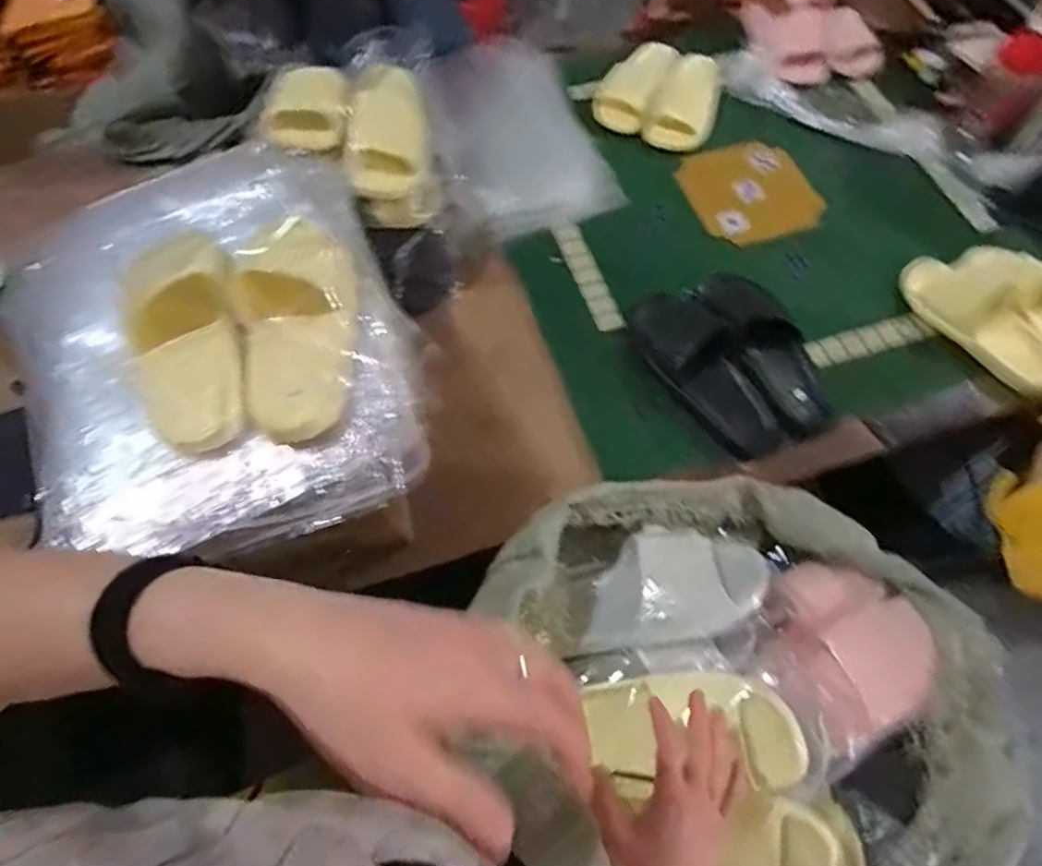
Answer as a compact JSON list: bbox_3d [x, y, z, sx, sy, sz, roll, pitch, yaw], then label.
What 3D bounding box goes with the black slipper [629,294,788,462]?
[{"bbox_3d":[0.268,-0.087,0.884,0.101,0.073,0.282,-34,82,-13],"label":"black slipper"}]

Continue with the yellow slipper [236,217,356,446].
[{"bbox_3d":[-0.221,-0.105,0.596,0.108,0.058,0.235,-5,81,0],"label":"yellow slipper"}]

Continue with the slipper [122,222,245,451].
[{"bbox_3d":[-0.320,-0.088,0.581,0.116,0.063,0.208,-20,66,-7],"label":"slipper"}]

